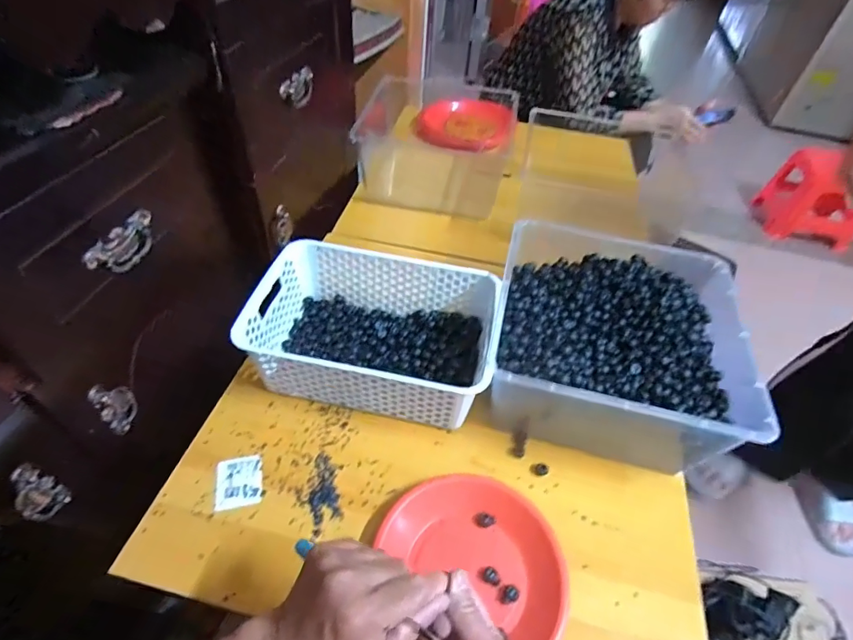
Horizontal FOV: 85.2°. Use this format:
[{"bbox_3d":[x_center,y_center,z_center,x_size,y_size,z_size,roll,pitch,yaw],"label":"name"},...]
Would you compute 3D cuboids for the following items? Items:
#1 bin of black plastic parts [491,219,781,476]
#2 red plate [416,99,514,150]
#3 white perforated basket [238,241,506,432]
[{"bbox_3d":[0.243,0.029,0.627,0.282,0.137,0.303,12,48,7],"label":"bin of black plastic parts"},{"bbox_3d":[0.095,-0.487,1.153,0.236,0.026,0.177,15,62,10],"label":"red plate"},{"bbox_3d":[-0.068,0.016,0.632,0.302,0.110,0.213,9,48,4],"label":"white perforated basket"}]

